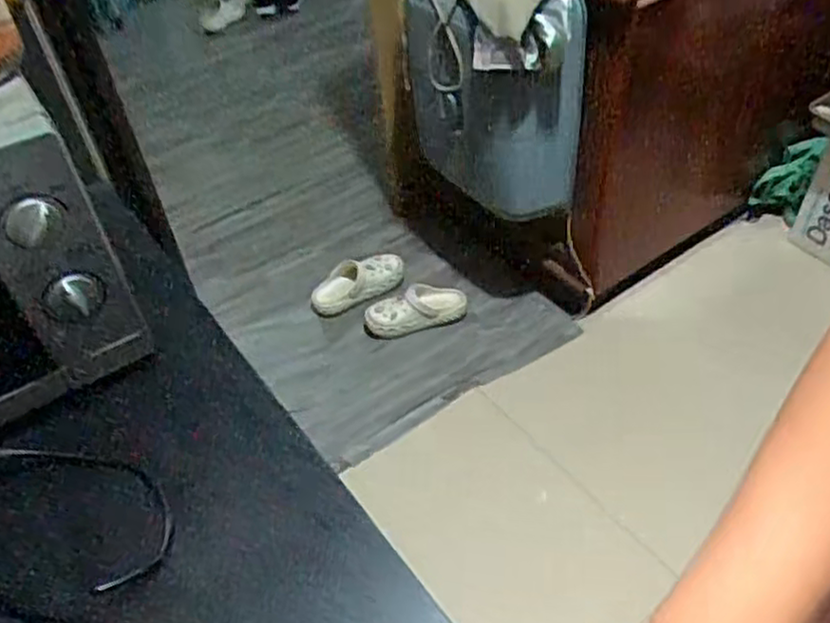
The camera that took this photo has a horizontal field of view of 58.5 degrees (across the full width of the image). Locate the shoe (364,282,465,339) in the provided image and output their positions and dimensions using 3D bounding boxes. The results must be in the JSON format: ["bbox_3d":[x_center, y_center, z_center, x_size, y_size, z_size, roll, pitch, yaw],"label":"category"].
[{"bbox_3d":[0.003,-0.002,1.836,0.252,0.074,0.112,-6,45,0],"label":"shoe"}]

